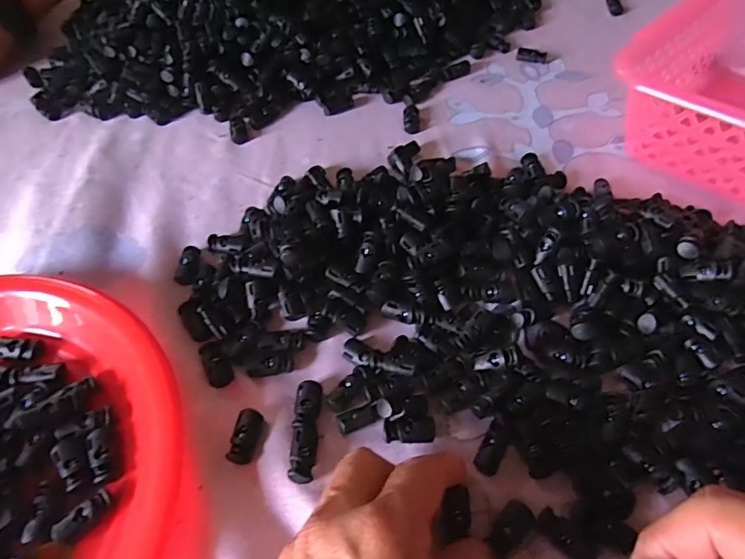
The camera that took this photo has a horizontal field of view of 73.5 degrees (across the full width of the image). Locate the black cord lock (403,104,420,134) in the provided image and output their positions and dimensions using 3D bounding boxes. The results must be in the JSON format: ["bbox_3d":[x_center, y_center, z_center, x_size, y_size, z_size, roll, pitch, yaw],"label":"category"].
[{"bbox_3d":[0.034,-0.138,0.428,0.014,0.007,0.032,-2,55,2],"label":"black cord lock"}]

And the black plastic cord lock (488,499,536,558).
[{"bbox_3d":[0.065,0.119,0.238,0.014,0.006,0.028,37,64,25],"label":"black plastic cord lock"}]

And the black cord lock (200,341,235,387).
[{"bbox_3d":[-0.092,0.049,0.295,0.015,0.009,0.029,-23,57,-13],"label":"black cord lock"}]

